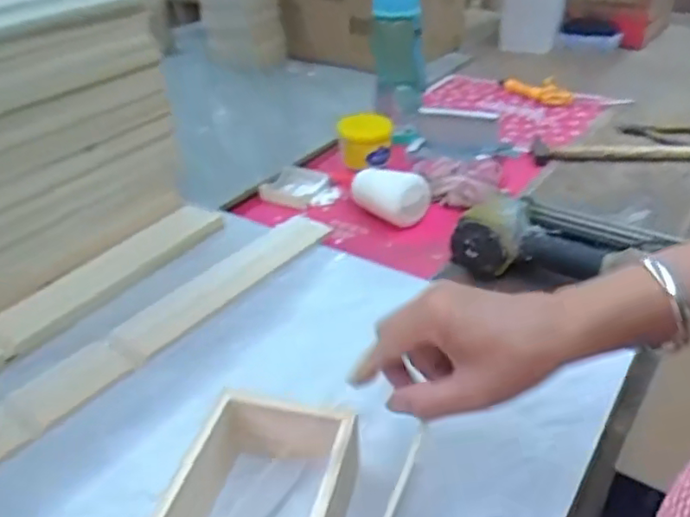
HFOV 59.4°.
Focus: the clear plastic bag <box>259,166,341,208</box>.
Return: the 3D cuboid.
[{"bbox_3d":[-0.058,-0.099,0.846,0.102,0.022,0.076,9,35,15],"label":"clear plastic bag"}]

